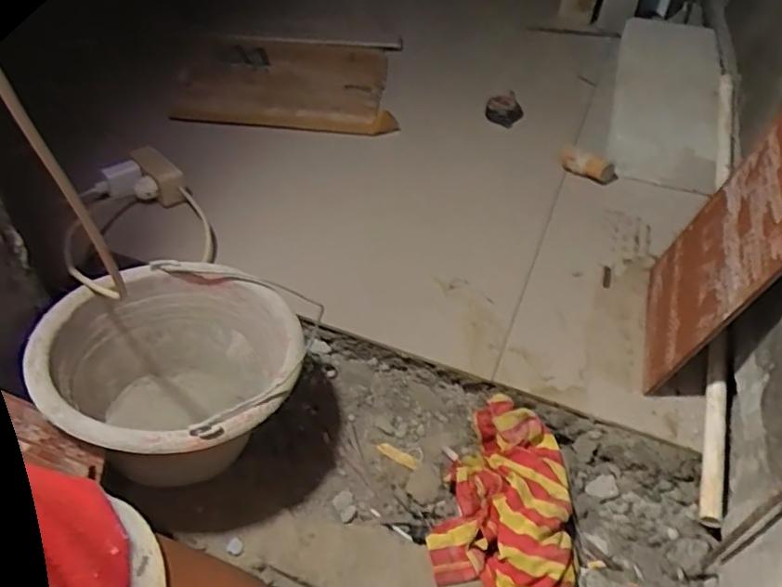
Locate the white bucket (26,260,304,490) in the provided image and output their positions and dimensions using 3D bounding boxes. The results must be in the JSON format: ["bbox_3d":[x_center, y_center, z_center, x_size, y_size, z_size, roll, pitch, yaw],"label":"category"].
[{"bbox_3d":[-0.225,0.108,0.669,0.240,0.199,0.235,2,46,-2],"label":"white bucket"}]

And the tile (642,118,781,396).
[{"bbox_3d":[0.395,-0.075,0.675,0.013,0.389,0.235,24,46,2],"label":"tile"}]

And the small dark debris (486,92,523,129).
[{"bbox_3d":[0.224,-0.361,1.197,0.074,0.053,0.059,12,46,8],"label":"small dark debris"}]

